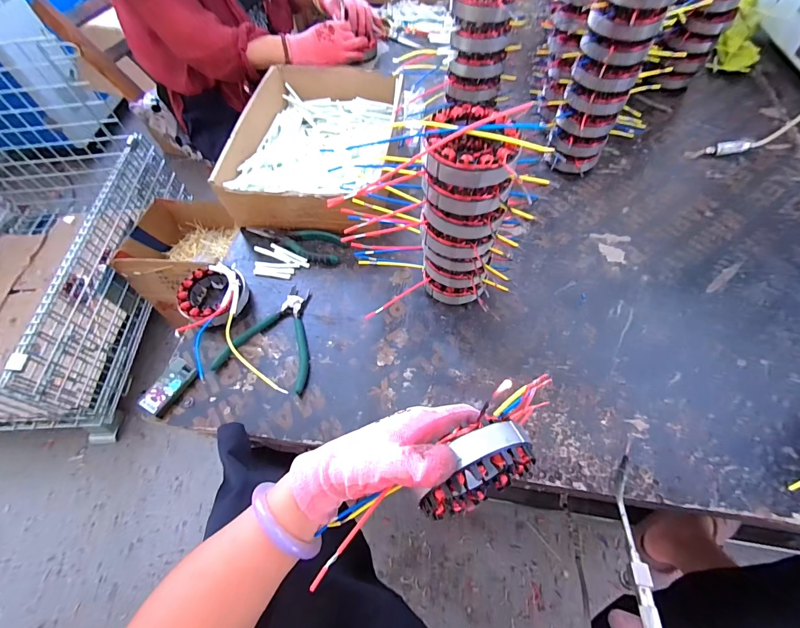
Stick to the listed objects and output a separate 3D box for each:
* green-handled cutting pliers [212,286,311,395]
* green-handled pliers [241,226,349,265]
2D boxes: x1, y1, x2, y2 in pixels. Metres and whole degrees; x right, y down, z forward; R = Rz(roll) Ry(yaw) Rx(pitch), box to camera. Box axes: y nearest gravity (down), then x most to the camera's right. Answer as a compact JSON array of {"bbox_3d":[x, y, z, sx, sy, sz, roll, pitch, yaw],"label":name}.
[{"bbox_3d":[-0.158,0.023,0.469,0.118,0.013,0.136,11,61,10],"label":"green-handled cutting pliers"},{"bbox_3d":[-0.166,-0.115,0.555,0.162,0.018,0.061,11,61,10],"label":"green-handled pliers"}]

